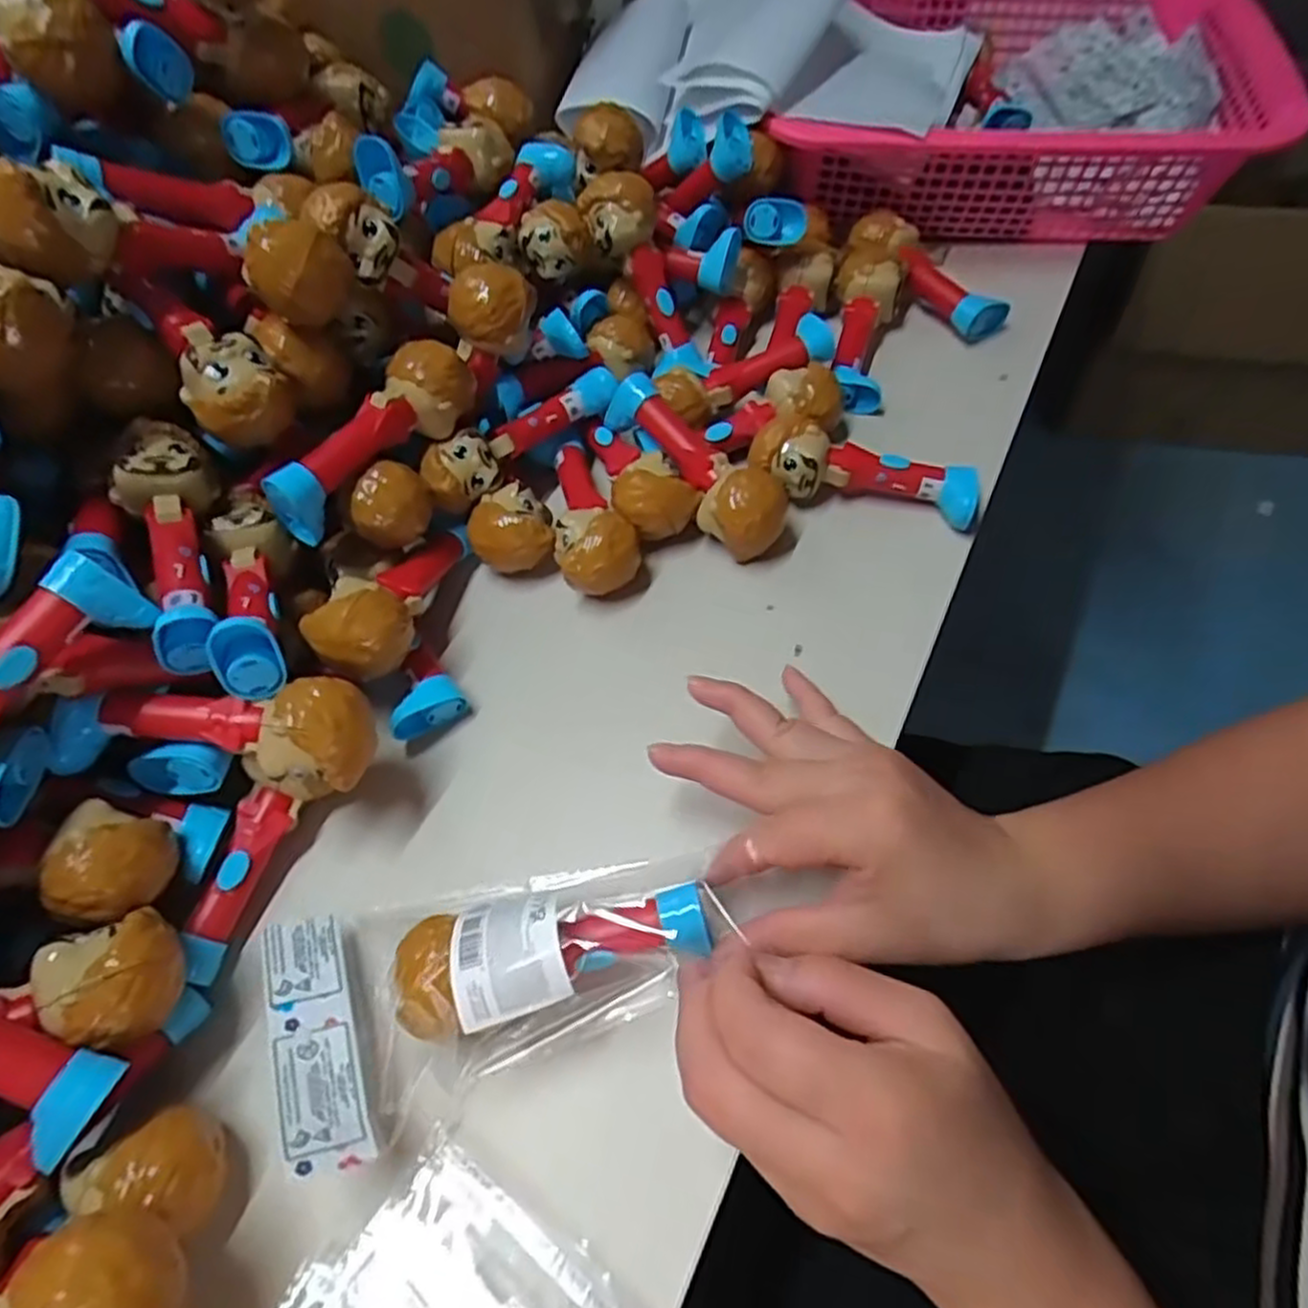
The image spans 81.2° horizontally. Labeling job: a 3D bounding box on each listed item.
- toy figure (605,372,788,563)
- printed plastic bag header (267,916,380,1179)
[{"bbox_3d":[0.021,-0.106,0.429,0.042,0.040,0.124,-38,62,-18],"label":"toy figure"},{"bbox_3d":[-0.125,0.140,0.284,0.028,0.006,0.096,0,39,-32],"label":"printed plastic bag header"}]

